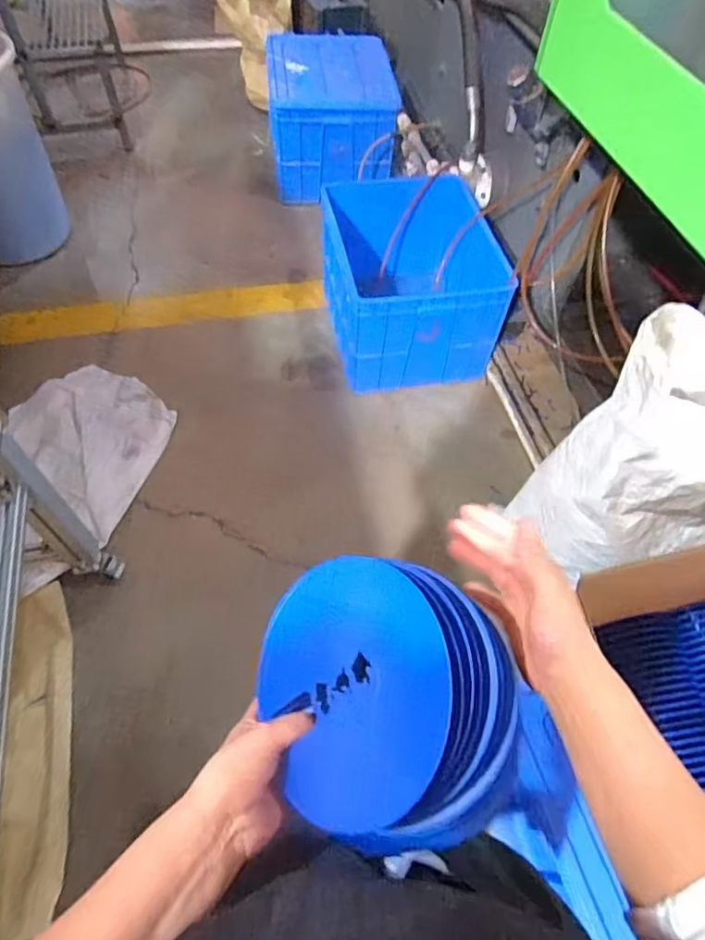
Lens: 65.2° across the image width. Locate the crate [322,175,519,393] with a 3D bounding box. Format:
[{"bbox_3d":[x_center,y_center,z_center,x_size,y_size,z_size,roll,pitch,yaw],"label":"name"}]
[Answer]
[{"bbox_3d":[0.180,-0.637,1.815,0.505,0.346,0.630,-9,60,-8],"label":"crate"}]

